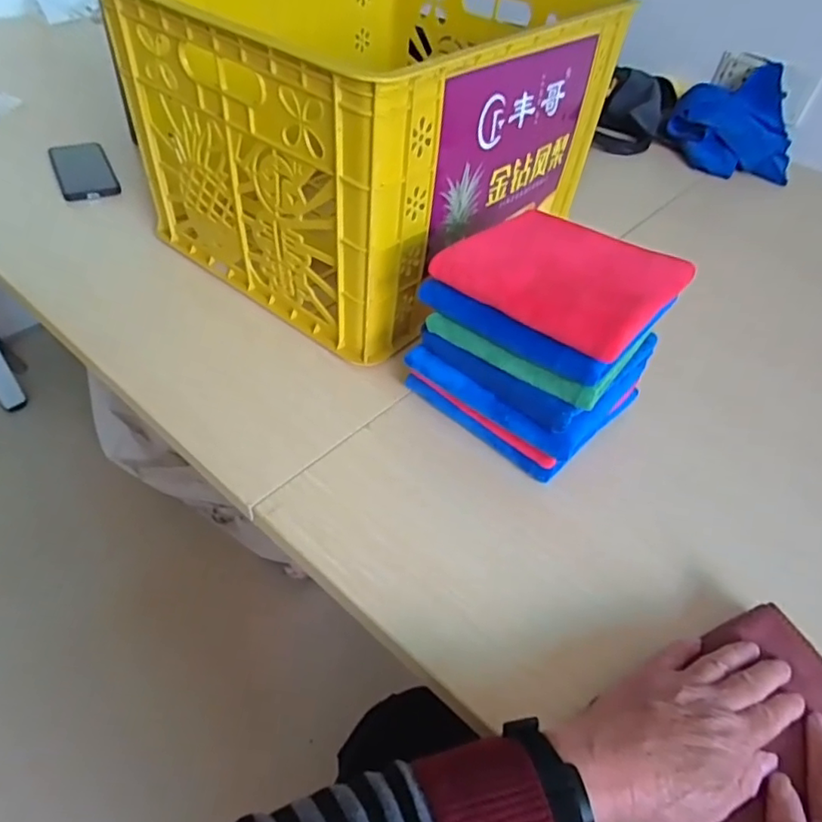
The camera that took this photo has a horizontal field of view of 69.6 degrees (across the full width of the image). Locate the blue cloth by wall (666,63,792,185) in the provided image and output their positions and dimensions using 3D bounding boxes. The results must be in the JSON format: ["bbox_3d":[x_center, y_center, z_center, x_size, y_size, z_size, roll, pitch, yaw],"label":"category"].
[{"bbox_3d":[0.617,-0.530,1.118,0.226,0.065,0.231,-6,78,1],"label":"blue cloth by wall"}]

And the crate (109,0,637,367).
[{"bbox_3d":[-0.021,-0.345,0.731,0.373,0.283,0.478,34,51,24],"label":"crate"}]

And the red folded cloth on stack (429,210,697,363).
[{"bbox_3d":[0.130,-0.120,0.489,0.159,0.024,0.155,35,51,24],"label":"red folded cloth on stack"}]

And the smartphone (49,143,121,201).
[{"bbox_3d":[-0.480,-0.354,0.867,0.075,0.012,0.165,-18,51,-24],"label":"smartphone"}]

